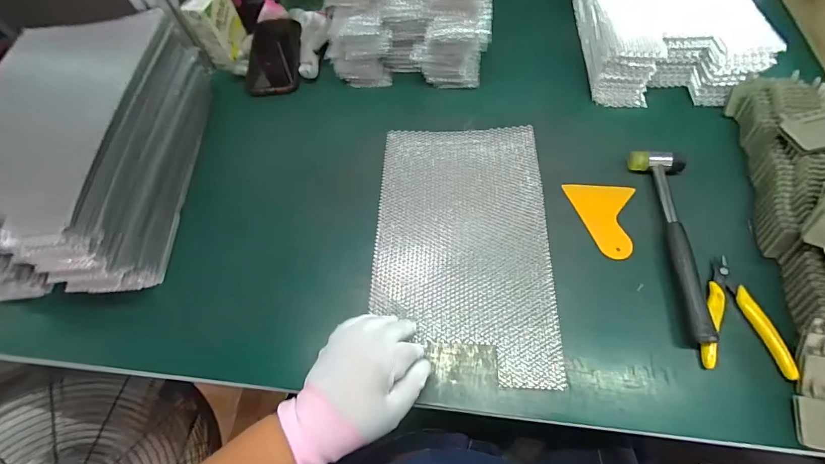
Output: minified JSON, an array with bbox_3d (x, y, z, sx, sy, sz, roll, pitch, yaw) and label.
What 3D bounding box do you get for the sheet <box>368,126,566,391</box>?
[{"bbox_3d":[0.057,0.002,0.454,0.196,0.013,0.328,-1,61,8],"label":"sheet"}]

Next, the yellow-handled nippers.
[{"bbox_3d":[0.330,0.082,0.382,0.075,0.014,0.116,7,62,8],"label":"yellow-handled nippers"}]

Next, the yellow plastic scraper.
[{"bbox_3d":[0.229,-0.015,0.454,0.076,0.004,0.096,3,61,6],"label":"yellow plastic scraper"}]

